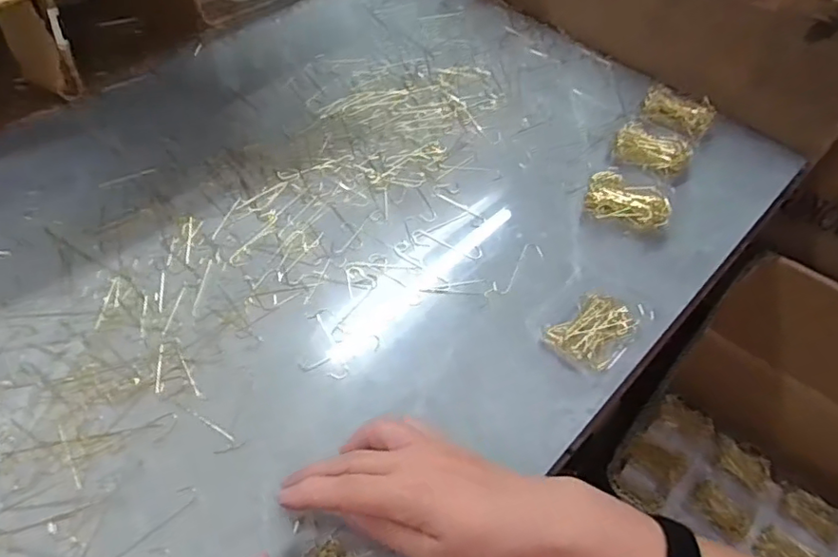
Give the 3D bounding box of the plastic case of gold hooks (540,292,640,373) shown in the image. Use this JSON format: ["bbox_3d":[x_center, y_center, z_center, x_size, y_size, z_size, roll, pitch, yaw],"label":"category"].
[{"bbox_3d":[0.134,0.040,0.445,0.068,0.010,0.052,-33,61,-23],"label":"plastic case of gold hooks"}]

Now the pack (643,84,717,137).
[{"bbox_3d":[0.266,-0.173,0.599,0.069,0.021,0.041,34,60,21],"label":"pack"}]

